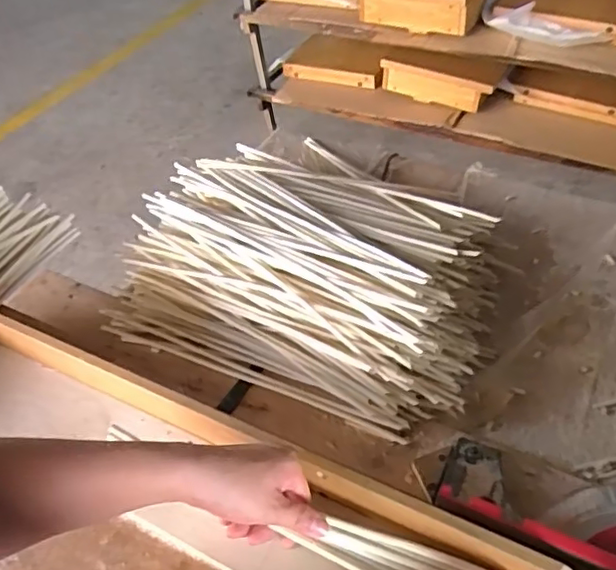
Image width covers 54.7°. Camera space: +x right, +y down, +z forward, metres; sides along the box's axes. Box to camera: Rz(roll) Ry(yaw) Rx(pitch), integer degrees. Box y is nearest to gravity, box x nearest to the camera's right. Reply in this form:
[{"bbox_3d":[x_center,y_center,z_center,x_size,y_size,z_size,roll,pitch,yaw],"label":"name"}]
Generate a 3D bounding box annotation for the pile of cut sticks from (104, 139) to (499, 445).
[{"bbox_3d":[0.032,-0.071,0.939,0.538,0.127,0.533,17,50,21],"label":"pile of cut sticks"}]

